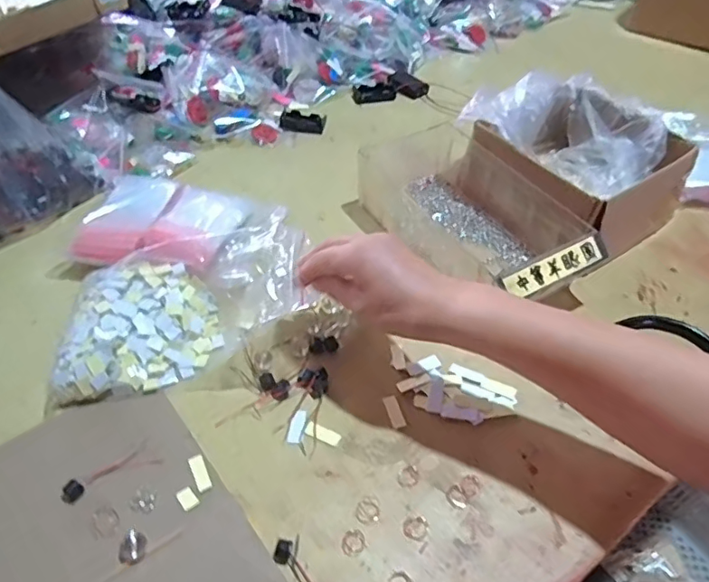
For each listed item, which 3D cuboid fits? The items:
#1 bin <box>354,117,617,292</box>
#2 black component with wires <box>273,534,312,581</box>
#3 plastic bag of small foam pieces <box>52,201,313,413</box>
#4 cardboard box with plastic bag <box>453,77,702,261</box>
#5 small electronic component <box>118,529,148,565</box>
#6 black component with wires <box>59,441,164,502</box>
[{"bbox_3d":[0.107,-0.079,0.547,0.122,0.071,0.258,-22,50,-21],"label":"bin"},{"bbox_3d":[-0.028,0.180,0.338,0.020,0.007,0.058,-28,53,-26],"label":"black component with wires"},{"bbox_3d":[-0.142,-0.003,0.487,0.272,0.042,0.146,-34,55,-30],"label":"plastic bag of small foam pieces"},{"bbox_3d":[0.235,-0.136,0.584,0.202,0.102,0.203,-24,51,-23],"label":"cardboard box with plastic bag"},{"bbox_3d":[-0.142,0.164,0.347,0.016,0.007,0.018,21,49,18],"label":"small electronic component"},{"bbox_3d":[-0.172,0.130,0.384,0.064,0.006,0.023,-29,53,-27],"label":"black component with wires"}]

